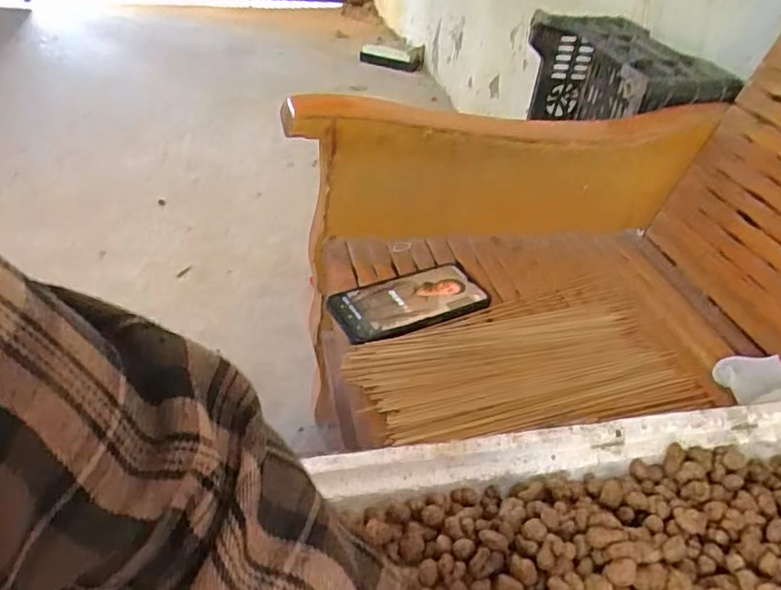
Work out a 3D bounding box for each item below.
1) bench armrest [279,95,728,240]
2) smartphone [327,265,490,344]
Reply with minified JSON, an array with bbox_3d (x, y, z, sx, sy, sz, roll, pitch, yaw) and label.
[{"bbox_3d":[0.134,-0.149,0.725,0.501,0.155,0.056,-4,39,-11],"label":"bench armrest"},{"bbox_3d":[0.021,0.007,0.627,0.158,0.015,0.080,-17,43,-26],"label":"smartphone"}]

